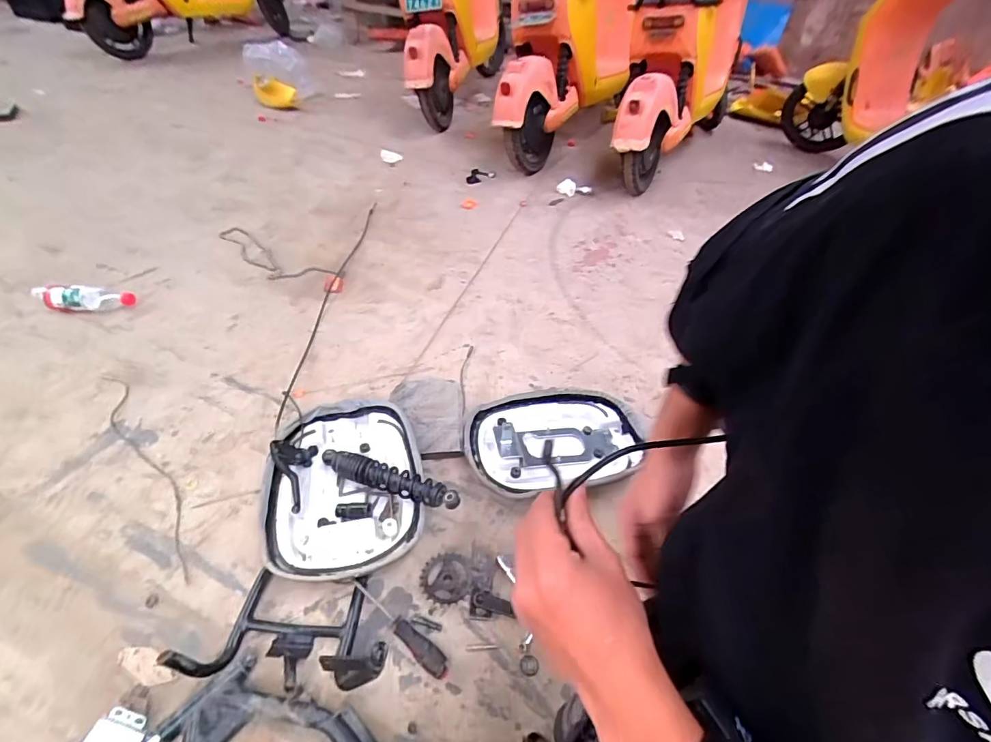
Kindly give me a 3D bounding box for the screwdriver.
[{"bbox_3d":[-0.146,0.385,0.716,0.195,0.036,0.030,34,51,26],"label":"screwdriver"}]

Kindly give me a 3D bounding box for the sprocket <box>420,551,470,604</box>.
[{"bbox_3d":[-0.082,0.340,0.769,0.082,0.014,0.079,2,52,-3],"label":"sprocket"}]

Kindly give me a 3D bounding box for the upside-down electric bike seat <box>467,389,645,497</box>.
[{"bbox_3d":[0.115,0.141,0.957,0.341,0.078,0.263,-4,45,-10],"label":"upside-down electric bike seat"}]

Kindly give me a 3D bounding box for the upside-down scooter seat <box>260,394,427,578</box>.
[{"bbox_3d":[-0.273,0.208,0.863,0.265,0.072,0.354,-5,46,-11],"label":"upside-down scooter seat"}]

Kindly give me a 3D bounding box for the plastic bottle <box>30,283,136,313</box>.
[{"bbox_3d":[-1.045,-0.179,1.181,0.234,0.070,0.050,0,45,-6],"label":"plastic bottle"}]

